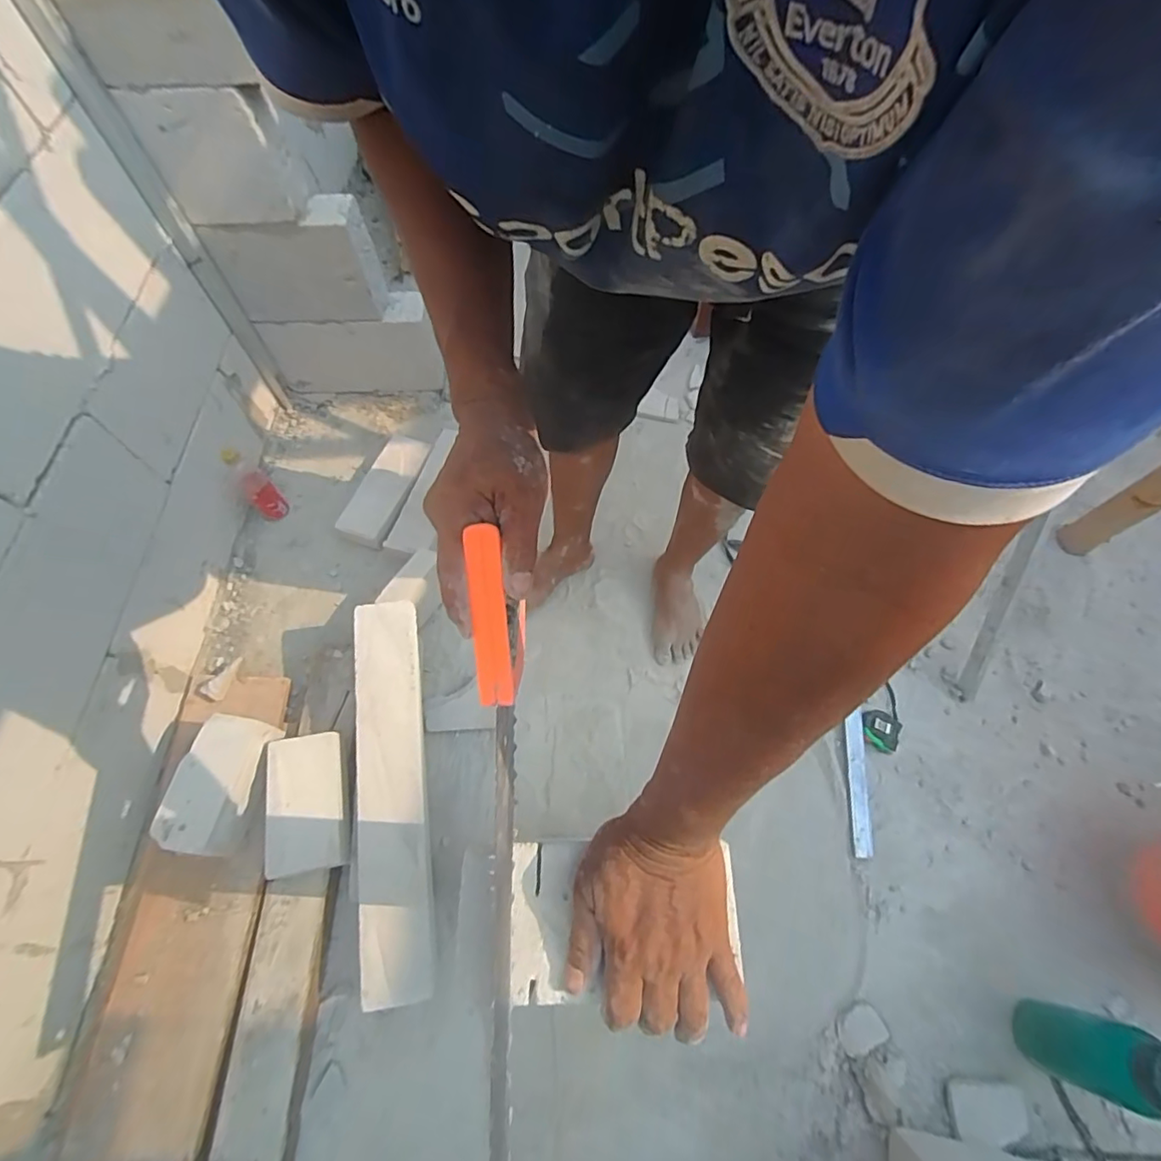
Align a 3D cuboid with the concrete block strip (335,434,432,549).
[{"bbox_3d":[-0.427,-0.200,1.242,0.112,0.057,0.272,18,65,8],"label":"concrete block strip"}]

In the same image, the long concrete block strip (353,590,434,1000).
[{"bbox_3d":[-0.304,0.319,0.885,0.113,0.051,0.585,-4,70,-15],"label":"long concrete block strip"}]

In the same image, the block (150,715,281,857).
[{"bbox_3d":[-0.564,0.314,0.868,0.111,0.055,0.199,13,64,6],"label":"block"}]

